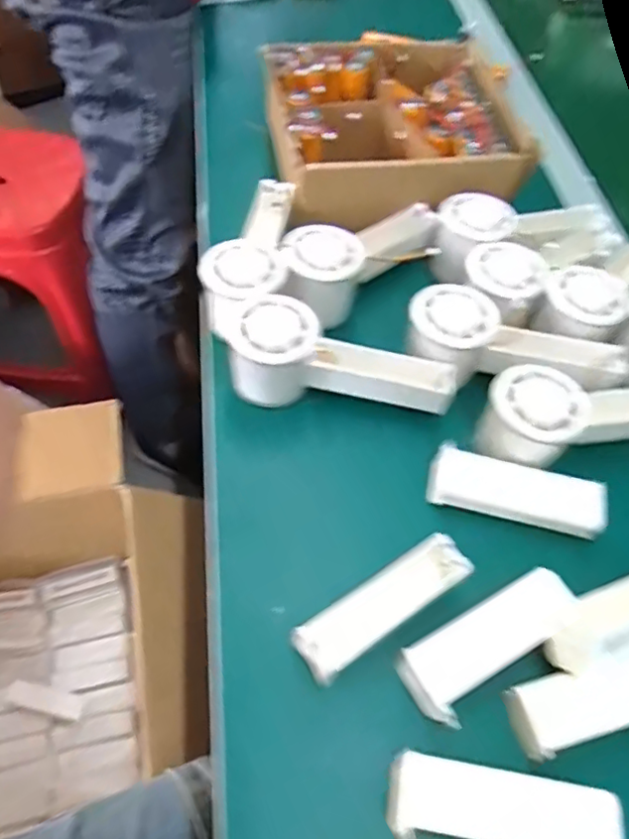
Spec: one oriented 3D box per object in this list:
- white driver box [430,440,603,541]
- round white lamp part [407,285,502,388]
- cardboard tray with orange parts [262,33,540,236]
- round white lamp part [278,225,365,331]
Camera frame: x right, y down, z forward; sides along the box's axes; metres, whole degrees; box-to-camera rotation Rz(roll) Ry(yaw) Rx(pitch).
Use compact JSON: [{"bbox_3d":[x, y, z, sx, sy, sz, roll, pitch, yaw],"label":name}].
[{"bbox_3d":[0.127,0.045,0.380,0.106,0.021,0.033,14,55,5],"label":"white driver box"},{"bbox_3d":[0.095,-0.059,0.428,0.059,0.048,0.065,22,57,11],"label":"round white lamp part"},{"bbox_3d":[0.070,-0.273,0.546,0.209,0.053,0.209,-2,56,-6],"label":"cardboard tray with orange parts"},{"bbox_3d":[0.004,-0.105,0.447,0.057,0.051,0.059,2,55,-3],"label":"round white lamp part"}]

